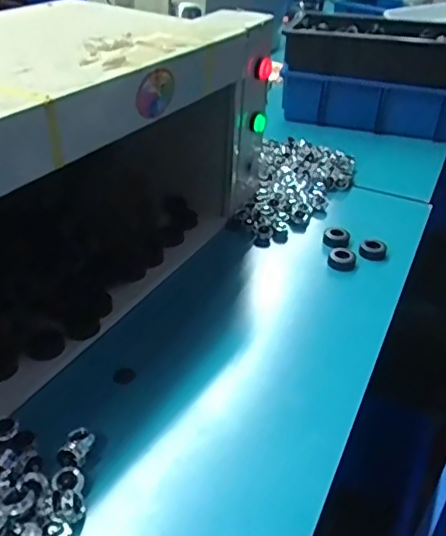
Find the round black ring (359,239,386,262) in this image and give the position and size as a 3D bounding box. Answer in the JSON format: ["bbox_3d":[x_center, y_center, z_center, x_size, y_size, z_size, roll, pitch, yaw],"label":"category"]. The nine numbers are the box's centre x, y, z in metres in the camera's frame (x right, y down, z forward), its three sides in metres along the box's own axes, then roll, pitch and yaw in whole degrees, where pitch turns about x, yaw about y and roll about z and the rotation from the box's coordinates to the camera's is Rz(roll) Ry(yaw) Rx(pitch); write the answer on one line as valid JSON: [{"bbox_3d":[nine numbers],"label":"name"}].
[{"bbox_3d":[0.212,-0.025,0.806,0.038,0.018,0.038,13,35,14],"label":"round black ring"}]

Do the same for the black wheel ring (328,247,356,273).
[{"bbox_3d":[0.164,-0.014,0.784,0.036,0.016,0.044,11,34,10],"label":"black wheel ring"}]

